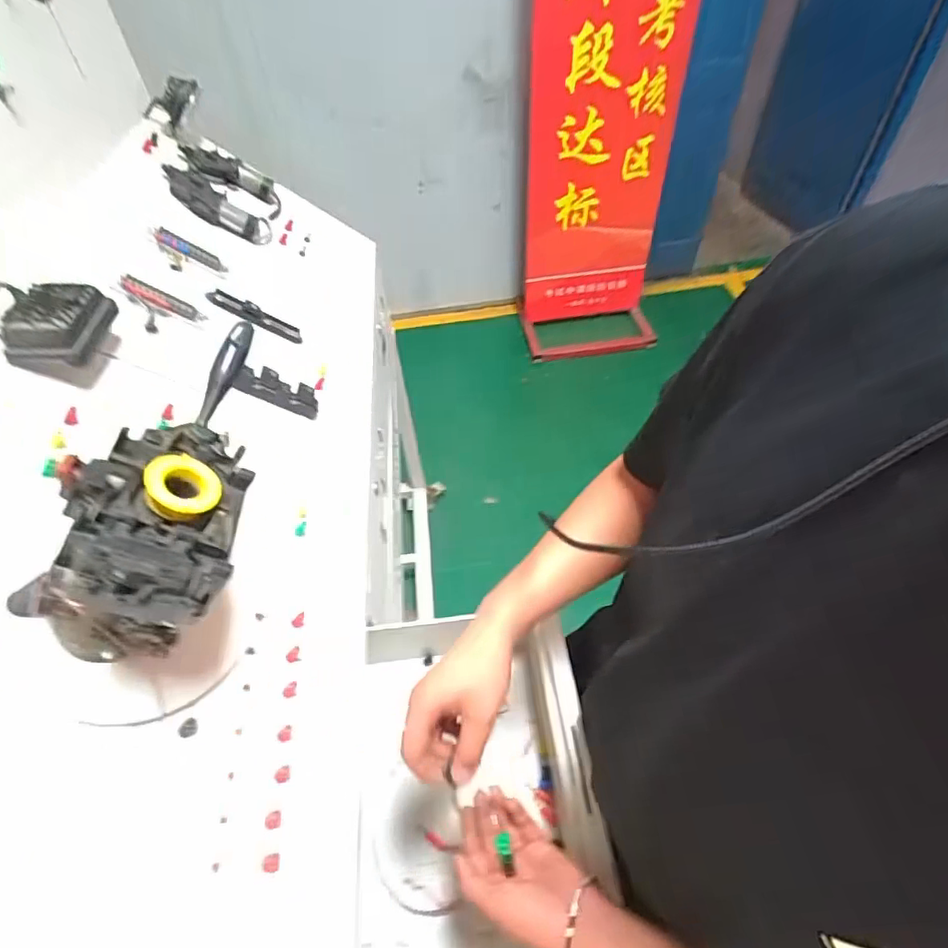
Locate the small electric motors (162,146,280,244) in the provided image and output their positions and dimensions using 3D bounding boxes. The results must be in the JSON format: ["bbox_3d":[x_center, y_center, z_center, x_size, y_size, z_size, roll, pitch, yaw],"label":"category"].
[{"bbox_3d":[-0.453,-0.525,1.003,0.176,0.031,0.226,24,40,-33],"label":"small electric motors"}]

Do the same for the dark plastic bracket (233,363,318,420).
[{"bbox_3d":[-0.270,-0.118,0.757,0.120,0.045,0.024,23,39,-35],"label":"dark plastic bracket"}]

